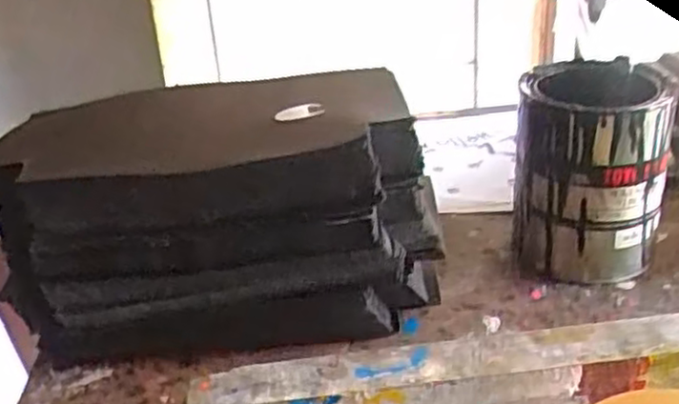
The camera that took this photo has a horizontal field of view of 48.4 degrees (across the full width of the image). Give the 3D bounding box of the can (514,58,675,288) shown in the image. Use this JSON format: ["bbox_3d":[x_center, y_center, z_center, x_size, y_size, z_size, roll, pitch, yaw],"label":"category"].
[{"bbox_3d":[0.190,-0.024,0.578,0.103,0.143,0.104,0,29,12],"label":"can"}]

